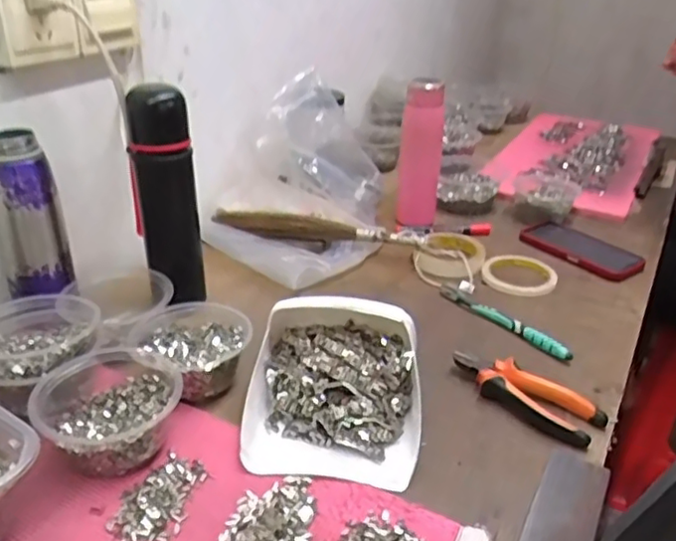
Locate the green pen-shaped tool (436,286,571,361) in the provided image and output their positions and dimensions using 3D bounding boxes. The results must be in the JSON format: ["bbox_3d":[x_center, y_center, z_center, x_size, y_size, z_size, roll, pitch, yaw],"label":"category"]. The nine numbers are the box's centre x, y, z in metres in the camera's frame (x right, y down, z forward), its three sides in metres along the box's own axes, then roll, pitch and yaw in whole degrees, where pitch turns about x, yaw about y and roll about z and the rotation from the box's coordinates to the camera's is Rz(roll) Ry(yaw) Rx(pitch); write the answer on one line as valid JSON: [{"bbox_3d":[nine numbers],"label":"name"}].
[{"bbox_3d":[0.193,0.054,0.735,0.016,0.010,0.186,-21,38,-35],"label":"green pen-shaped tool"}]

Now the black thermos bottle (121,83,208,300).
[{"bbox_3d":[-0.188,-0.079,0.683,0.069,0.227,0.061,-8,30,-15],"label":"black thermos bottle"}]

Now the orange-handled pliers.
[{"bbox_3d":[0.180,0.117,0.605,0.147,0.022,0.056,27,37,35],"label":"orange-handled pliers"}]

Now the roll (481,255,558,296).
[{"bbox_3d":[0.246,0.007,0.845,0.108,0.008,0.092,-16,35,-30],"label":"roll"}]

